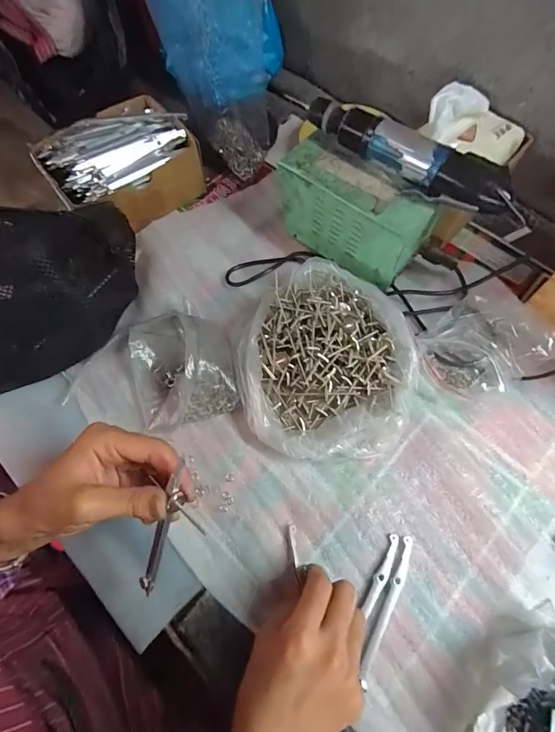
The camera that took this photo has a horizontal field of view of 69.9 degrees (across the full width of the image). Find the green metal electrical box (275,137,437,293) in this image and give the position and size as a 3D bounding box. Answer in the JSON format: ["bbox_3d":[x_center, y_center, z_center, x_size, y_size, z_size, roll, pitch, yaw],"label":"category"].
[{"bbox_3d":[0.078,-0.163,0.429,0.157,0.089,0.065,35,70,15],"label":"green metal electrical box"}]

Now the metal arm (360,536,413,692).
[{"bbox_3d":[0.092,0.193,0.325,0.010,0.006,0.106,24,68,11],"label":"metal arm"}]

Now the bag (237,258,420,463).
[{"bbox_3d":[0.045,-0.007,0.394,0.165,0.045,0.198,-13,66,-6],"label":"bag"}]

